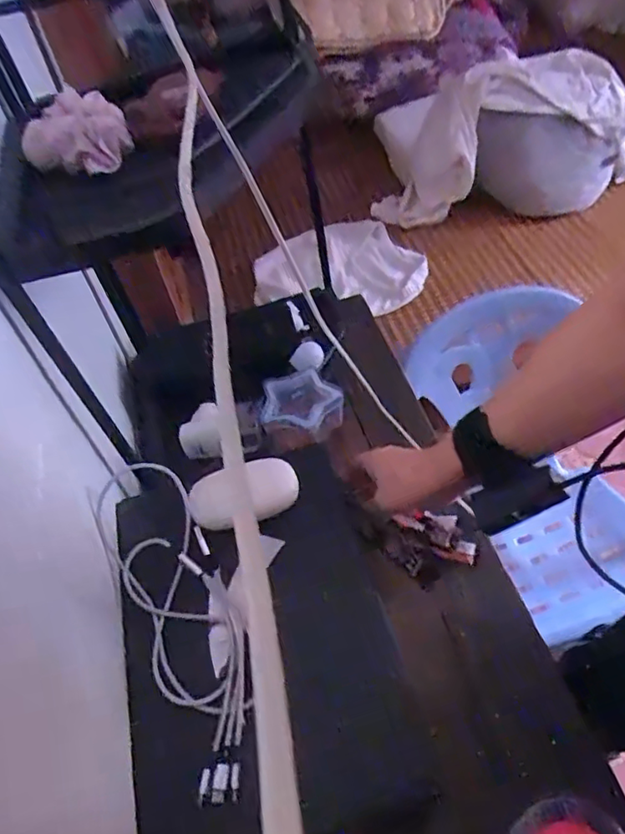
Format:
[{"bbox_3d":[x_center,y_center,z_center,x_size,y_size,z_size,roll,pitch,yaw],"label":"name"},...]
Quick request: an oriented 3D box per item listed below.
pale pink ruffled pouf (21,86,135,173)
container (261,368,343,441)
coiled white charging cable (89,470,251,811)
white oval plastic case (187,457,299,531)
[{"bbox_3d":[-0.192,-0.234,0.487,0.080,0.033,0.083,-13,52,-4],"label":"pale pink ruffled pouf"},{"bbox_3d":[-0.009,-0.014,0.600,0.080,0.028,0.073,15,55,17],"label":"container"},{"bbox_3d":[-0.110,0.149,0.471,0.085,0.043,0.273,-24,53,-13],"label":"coiled white charging cable"},{"bbox_3d":[-0.062,0.070,0.536,0.095,0.024,0.053,-17,70,-13],"label":"white oval plastic case"}]

